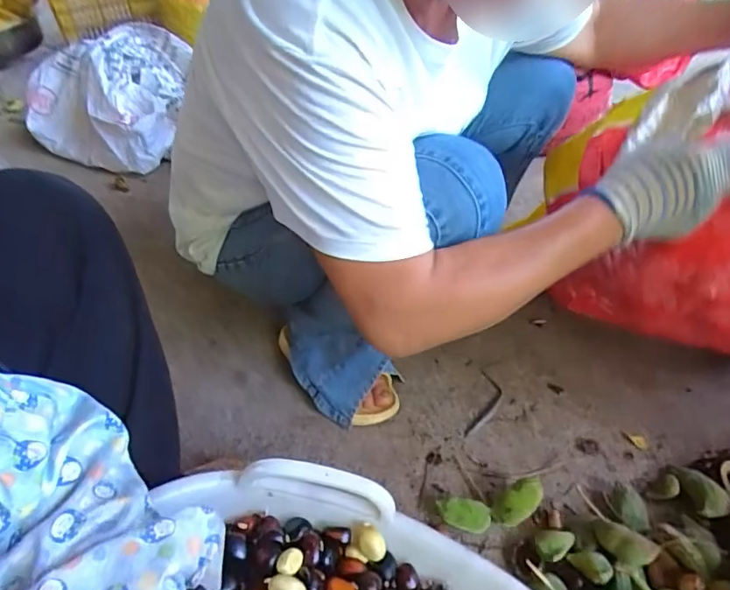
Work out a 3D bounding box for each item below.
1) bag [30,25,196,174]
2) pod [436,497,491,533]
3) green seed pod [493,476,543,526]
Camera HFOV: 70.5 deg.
[{"bbox_3d":[-0.648,-0.499,1.280,0.387,0.254,0.273,9,40,10],"label":"bag"},{"bbox_3d":[0.120,0.268,0.632,0.061,0.021,0.036,7,73,0],"label":"pod"},{"bbox_3d":[0.188,0.252,0.631,0.070,0.026,0.036,-37,72,-9],"label":"green seed pod"}]

